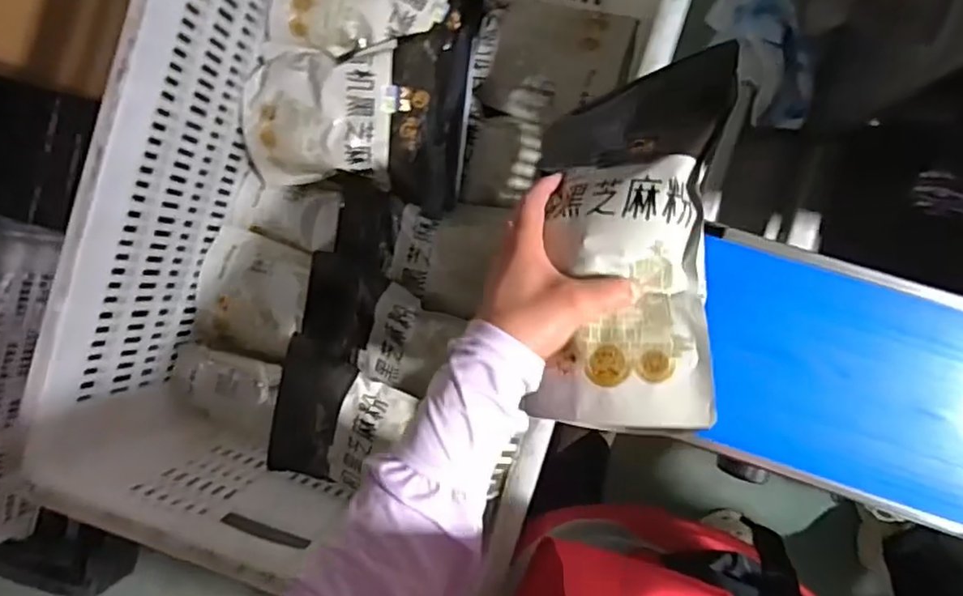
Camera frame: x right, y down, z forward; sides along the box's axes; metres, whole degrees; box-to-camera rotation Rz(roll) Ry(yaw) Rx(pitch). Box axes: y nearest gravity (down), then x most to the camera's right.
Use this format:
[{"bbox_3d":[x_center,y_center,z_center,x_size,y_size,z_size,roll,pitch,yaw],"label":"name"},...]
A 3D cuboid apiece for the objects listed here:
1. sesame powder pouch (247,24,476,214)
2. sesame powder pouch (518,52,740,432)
[{"bbox_3d":[-0.134,-0.182,0.680,0.244,0.067,0.177,8,92,4],"label":"sesame powder pouch"},{"bbox_3d":[0.092,-0.041,0.409,0.104,0.058,0.238,6,74,4],"label":"sesame powder pouch"}]

